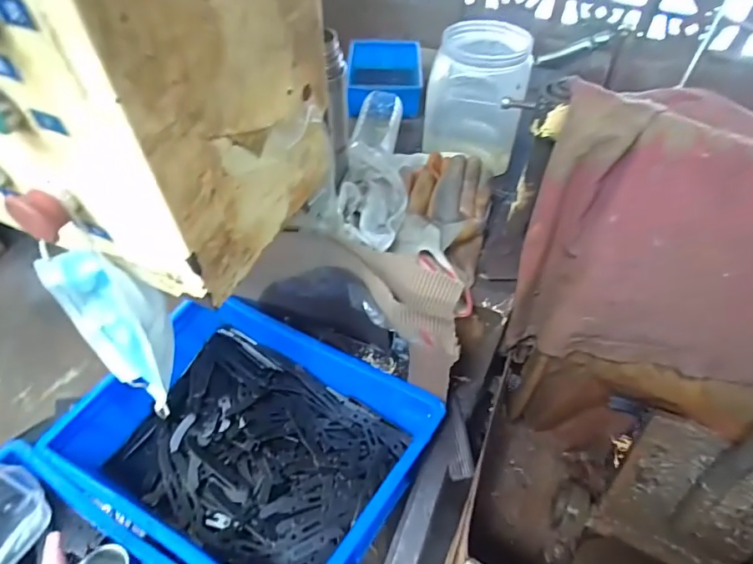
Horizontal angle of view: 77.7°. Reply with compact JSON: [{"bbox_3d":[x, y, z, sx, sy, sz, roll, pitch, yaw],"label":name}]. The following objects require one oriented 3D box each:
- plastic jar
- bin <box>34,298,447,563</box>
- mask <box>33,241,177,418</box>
[{"bbox_3d":[0.153,-0.278,0.680,0.132,0.163,0.120,18,50,15],"label":"plastic jar"},{"bbox_3d":[-0.167,0.213,0.625,0.413,0.117,0.298,22,52,19],"label":"bin"},{"bbox_3d":[-0.222,0.040,0.421,0.094,0.158,0.064,35,57,27],"label":"mask"}]

